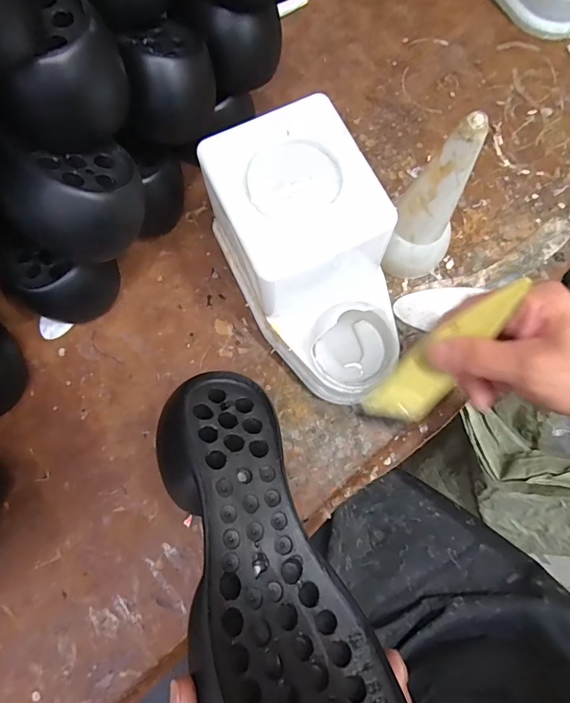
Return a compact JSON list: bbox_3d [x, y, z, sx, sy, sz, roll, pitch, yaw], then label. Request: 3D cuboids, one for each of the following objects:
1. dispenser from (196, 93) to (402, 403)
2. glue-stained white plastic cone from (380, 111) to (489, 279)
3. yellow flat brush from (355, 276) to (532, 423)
[{"bbox_3d":[0.020,-0.061,0.333,0.109,0.116,0.189,-20,78,-4],"label":"dispenser"},{"bbox_3d":[0.110,-0.101,0.326,0.051,0.147,0.047,34,79,7],"label":"glue-stained white plastic cone"},{"bbox_3d":[0.102,0.006,0.281,0.036,0.013,0.129,46,122,9],"label":"yellow flat brush"}]

